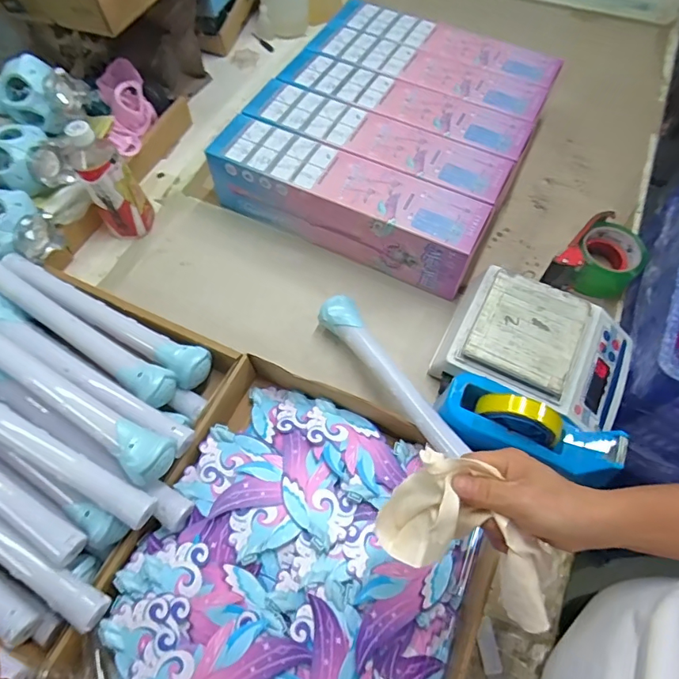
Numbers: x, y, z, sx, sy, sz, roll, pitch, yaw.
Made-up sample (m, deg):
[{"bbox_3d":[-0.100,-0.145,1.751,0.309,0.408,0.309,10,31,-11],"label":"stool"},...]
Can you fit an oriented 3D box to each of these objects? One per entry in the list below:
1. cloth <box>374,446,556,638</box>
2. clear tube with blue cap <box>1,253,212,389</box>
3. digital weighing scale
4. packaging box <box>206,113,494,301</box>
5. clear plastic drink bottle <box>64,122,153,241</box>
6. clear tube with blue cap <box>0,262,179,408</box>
[{"bbox_3d":[0.110,0.161,0.388,0.143,0.080,0.083,25,63,11],"label":"cloth"},{"bbox_3d":[-0.304,-0.028,0.601,0.296,0.041,0.050,23,63,11],"label":"clear tube with blue cap"},{"bbox_3d":[0.266,0.011,0.620,0.236,0.069,0.172,26,63,12],"label":"digital weighing scale"},{"bbox_3d":[0.007,-0.206,0.711,0.404,0.104,0.098,24,63,11],"label":"packaging box"},{"bbox_3d":[-0.333,-0.228,0.690,0.070,0.183,0.061,-28,66,-16],"label":"clear plastic drink bottle"},{"bbox_3d":[-0.333,-0.017,0.582,0.314,0.044,0.044,30,64,14],"label":"clear tube with blue cap"}]

